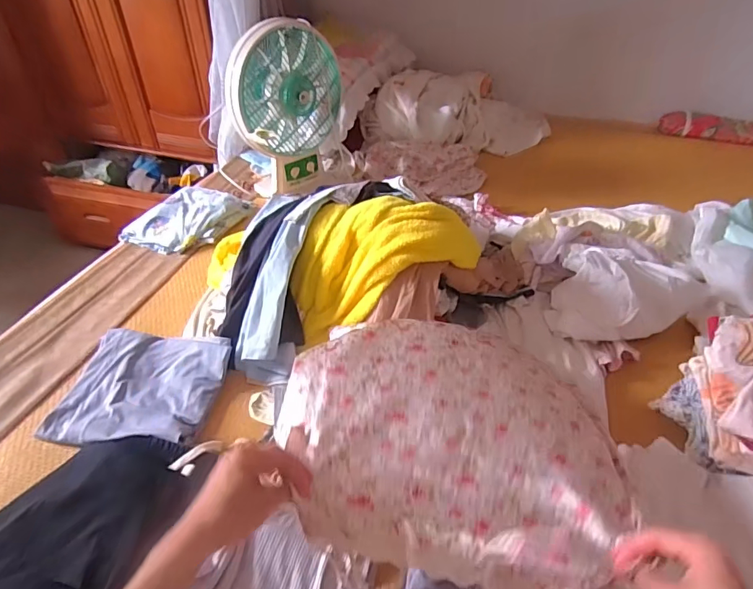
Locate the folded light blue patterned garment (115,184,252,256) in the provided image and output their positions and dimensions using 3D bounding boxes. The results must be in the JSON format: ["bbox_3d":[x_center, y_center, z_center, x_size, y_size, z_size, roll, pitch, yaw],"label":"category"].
[{"bbox_3d":[-0.435,-0.180,1.095,0.204,0.037,0.252,16,43,16],"label":"folded light blue patterned garment"}]

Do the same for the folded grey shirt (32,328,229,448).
[{"bbox_3d":[-0.361,0.136,0.720,0.232,0.032,0.205,5,41,3],"label":"folded grey shirt"}]

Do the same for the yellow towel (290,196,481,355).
[{"bbox_3d":[0.015,-0.052,0.784,0.313,0.175,0.198,-6,42,-9],"label":"yellow towel"}]

